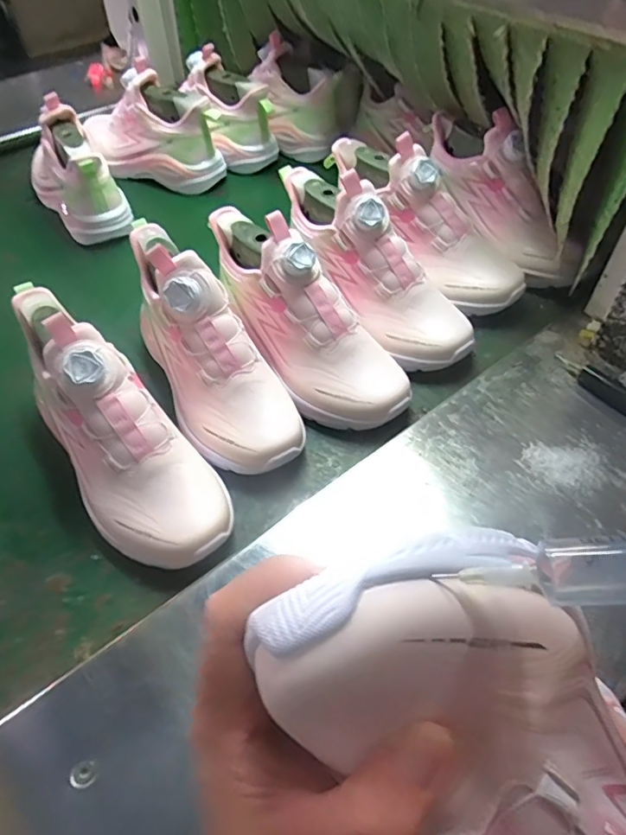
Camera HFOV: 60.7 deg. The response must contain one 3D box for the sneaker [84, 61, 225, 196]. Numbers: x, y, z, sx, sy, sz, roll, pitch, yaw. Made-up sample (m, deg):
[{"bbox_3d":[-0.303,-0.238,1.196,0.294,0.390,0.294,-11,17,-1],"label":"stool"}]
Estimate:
[{"bbox_3d":[-0.234,-0.392,0.733,0.213,0.125,0.096,22,54,17],"label":"sneaker"}]

